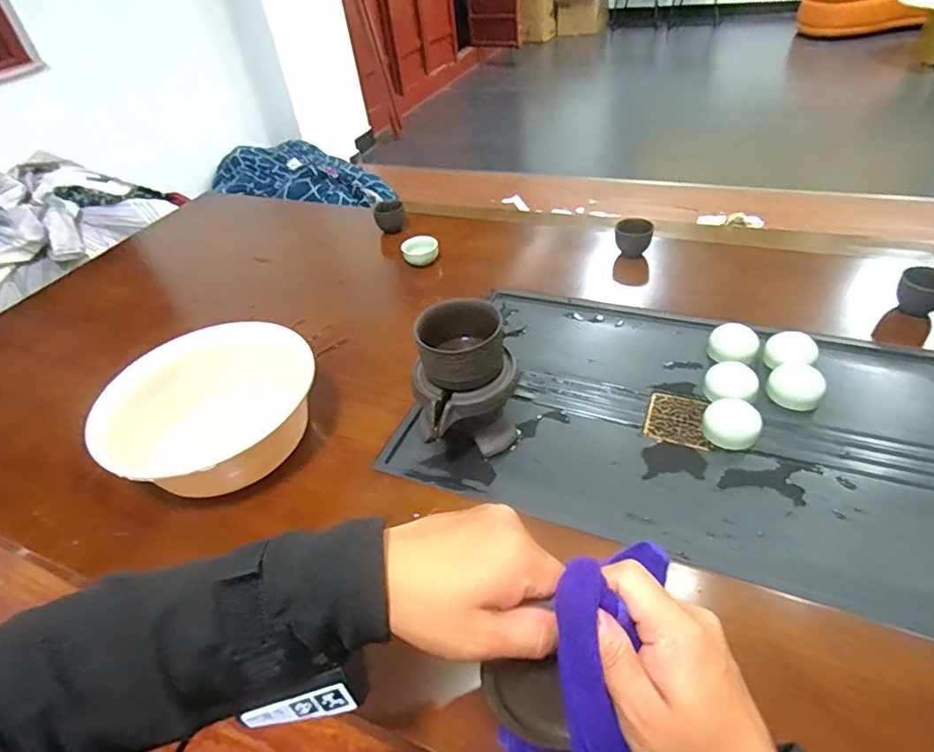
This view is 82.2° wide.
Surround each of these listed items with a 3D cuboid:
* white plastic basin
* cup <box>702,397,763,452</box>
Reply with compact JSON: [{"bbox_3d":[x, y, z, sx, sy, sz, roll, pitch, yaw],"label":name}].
[{"bbox_3d":[-0.279,0.038,0.596,0.212,0.091,0.219,-4,42,4],"label":"white plastic basin"},{"bbox_3d":[0.284,0.051,0.575,0.055,0.029,0.048,21,49,28],"label":"cup"}]

